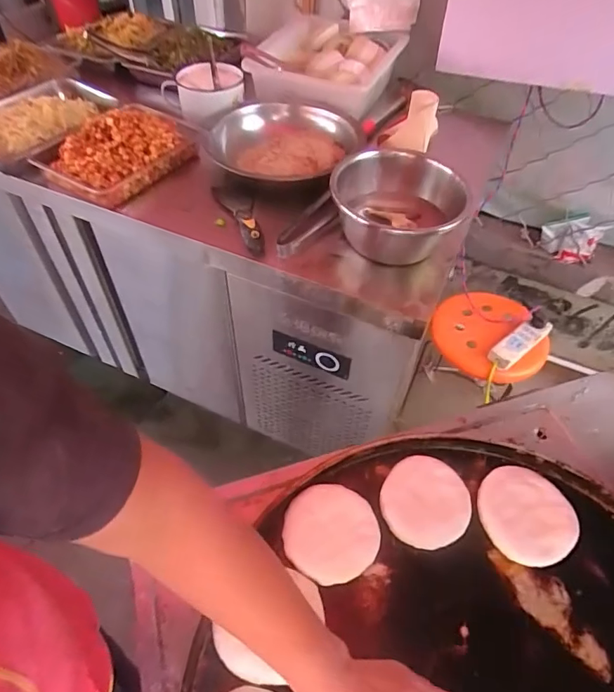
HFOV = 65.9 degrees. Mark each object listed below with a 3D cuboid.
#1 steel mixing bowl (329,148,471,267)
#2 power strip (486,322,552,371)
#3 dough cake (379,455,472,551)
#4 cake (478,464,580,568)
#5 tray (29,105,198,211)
[{"bbox_3d":[0.143,-0.220,0.769,0.204,0.102,0.217,1,49,-1],"label":"steel mixing bowl"},{"bbox_3d":[0.507,-0.015,1.123,0.165,0.031,0.057,-31,57,-26],"label":"power strip"},{"bbox_3d":[0.145,0.187,0.575,0.100,0.020,0.110,1,49,-1],"label":"dough cake"},{"bbox_3d":[0.265,0.201,0.569,0.107,0.019,0.112,1,49,-1],"label":"cake"},{"bbox_3d":[-0.347,-0.367,0.869,0.196,0.089,0.249,28,54,21],"label":"tray"}]

